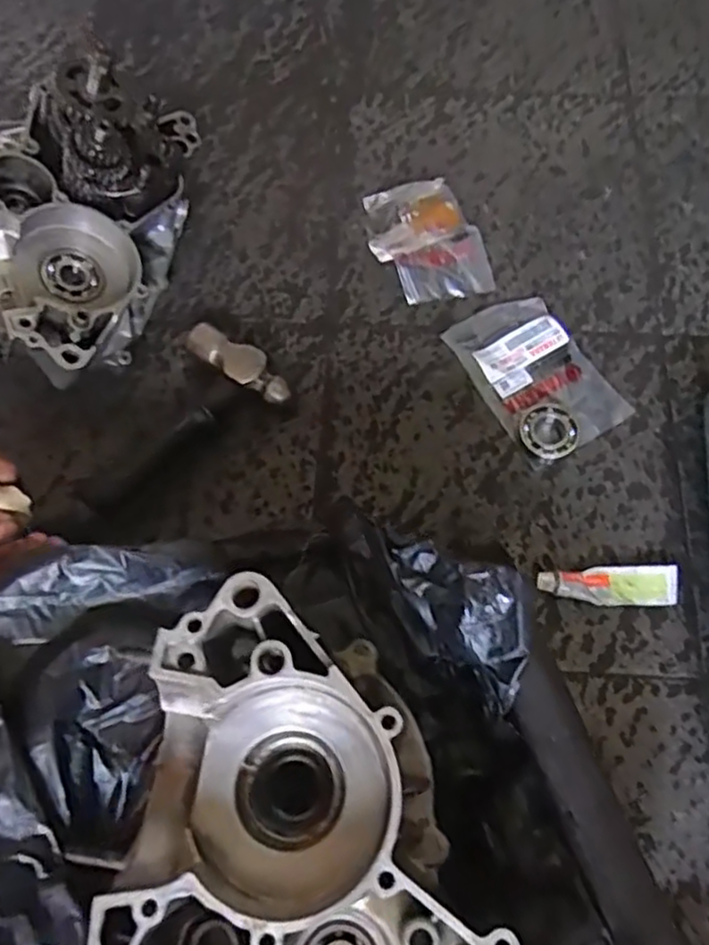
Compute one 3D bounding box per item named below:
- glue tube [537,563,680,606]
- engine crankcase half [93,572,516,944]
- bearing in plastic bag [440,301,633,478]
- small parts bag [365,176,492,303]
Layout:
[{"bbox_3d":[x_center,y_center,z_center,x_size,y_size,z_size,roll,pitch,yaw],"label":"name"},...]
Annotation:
[{"bbox_3d":[0.196,0.087,0.531,0.107,0.013,0.030,0,68,2],"label":"glue tube"},{"bbox_3d":[-0.018,0.201,0.306,0.148,0.070,0.279,-26,70,-8],"label":"engine crankcase half"},{"bbox_3d":[0.159,-0.088,0.605,0.097,0.011,0.152,-29,70,-9],"label":"bearing in plastic bag"},{"bbox_3d":[0.068,-0.224,0.658,0.097,0.023,0.130,-16,69,-4],"label":"small parts bag"}]

